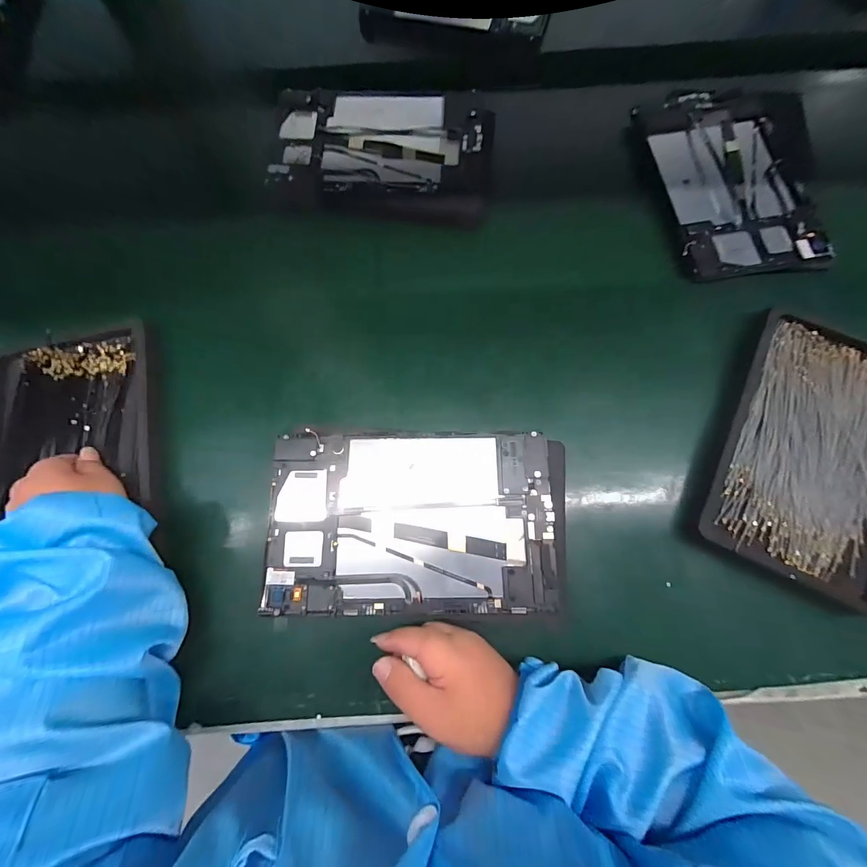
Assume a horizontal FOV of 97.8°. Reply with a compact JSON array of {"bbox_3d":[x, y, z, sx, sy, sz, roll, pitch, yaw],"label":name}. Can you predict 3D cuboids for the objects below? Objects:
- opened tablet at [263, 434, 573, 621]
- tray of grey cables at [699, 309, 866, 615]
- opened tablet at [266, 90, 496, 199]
[{"bbox_3d":[-0.014,0.072,0.322,0.247,0.005,0.148,-1,76,1],"label":"opened tablet"},{"bbox_3d":[0.345,0.012,0.345,0.152,0.027,0.248,23,76,7],"label":"tray of grey cables"},{"bbox_3d":[-0.058,-0.336,0.435,0.248,0.012,0.144,2,76,2],"label":"opened tablet"}]

